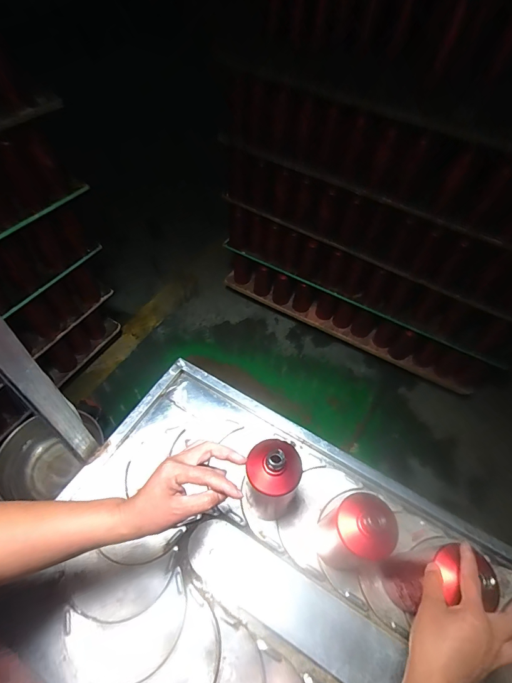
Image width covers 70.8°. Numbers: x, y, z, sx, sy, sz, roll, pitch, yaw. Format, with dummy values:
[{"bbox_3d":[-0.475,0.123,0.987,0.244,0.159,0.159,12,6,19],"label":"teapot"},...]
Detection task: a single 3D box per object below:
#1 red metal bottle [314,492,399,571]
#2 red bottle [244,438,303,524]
[{"bbox_3d":[0.140,0.297,0.544,0.075,0.176,0.075,0,49,0],"label":"red metal bottle"},{"bbox_3d":[0.021,0.229,0.573,0.068,0.203,0.069,0,49,0],"label":"red bottle"}]

